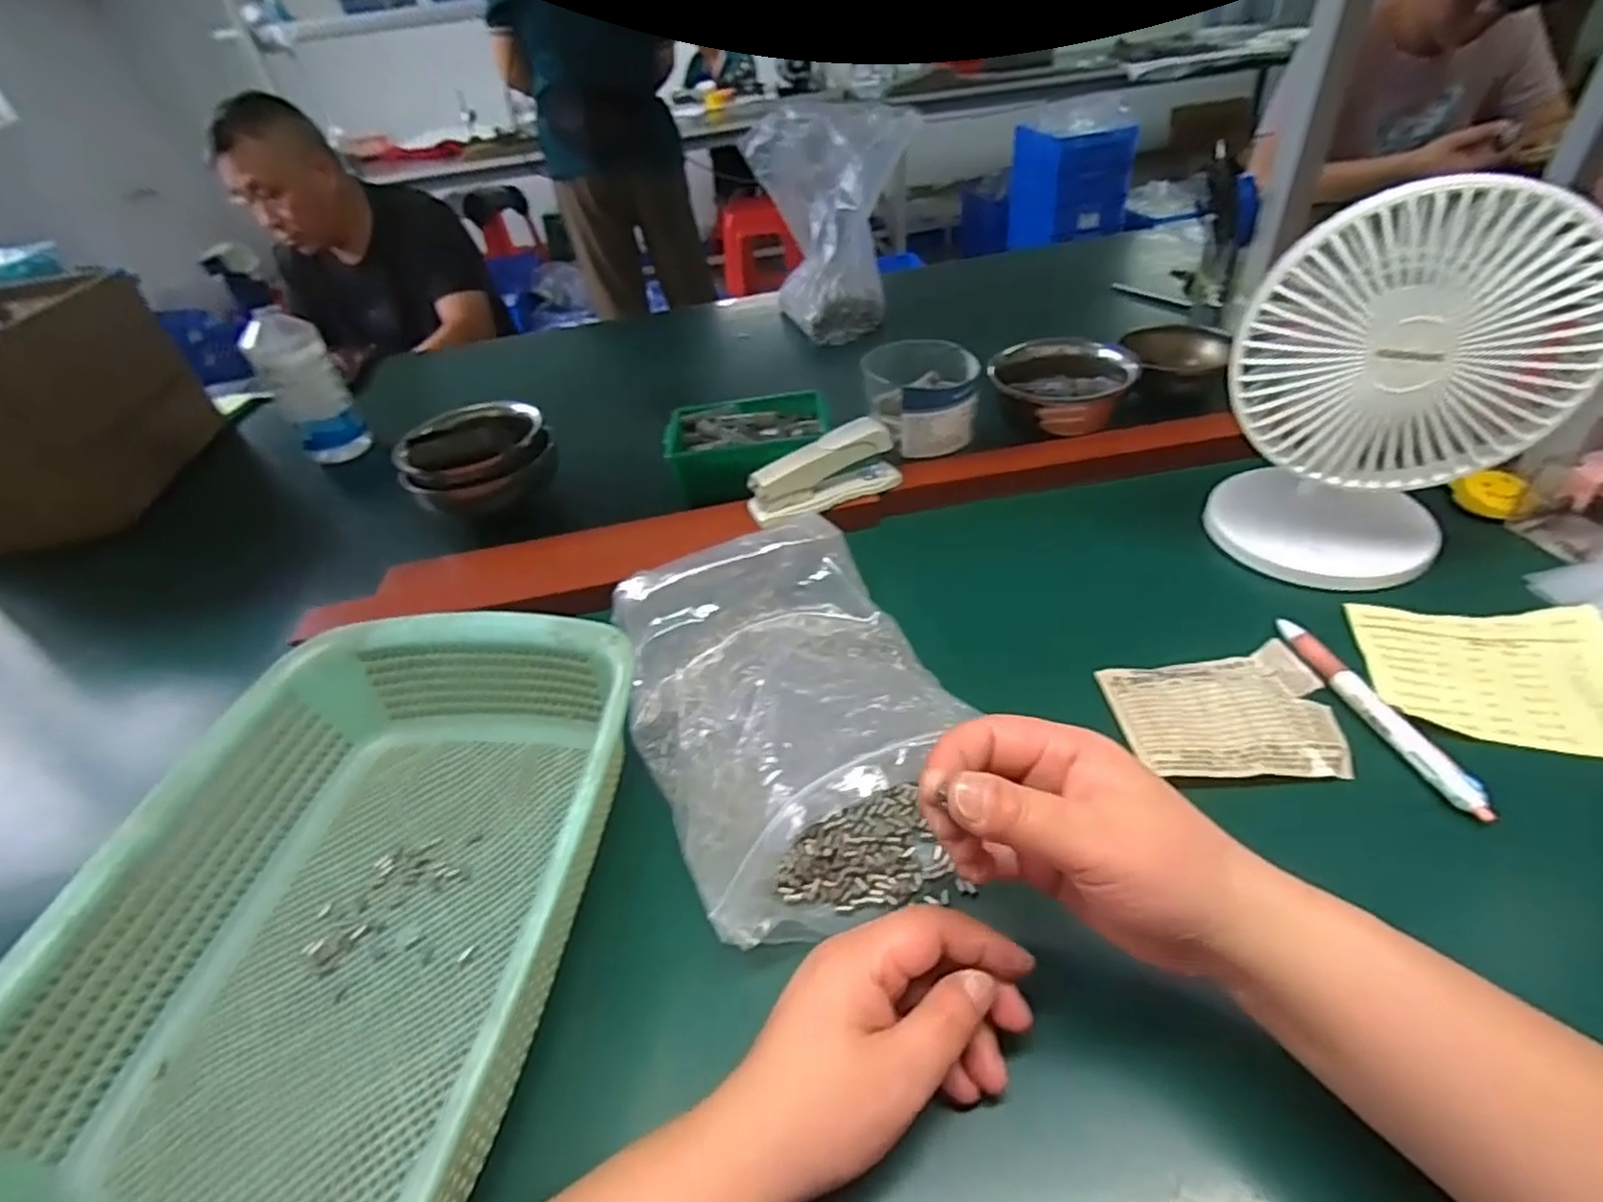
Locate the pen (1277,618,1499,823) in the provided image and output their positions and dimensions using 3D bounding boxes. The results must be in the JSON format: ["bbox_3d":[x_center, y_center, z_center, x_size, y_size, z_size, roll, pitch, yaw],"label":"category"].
[{"bbox_3d":[0.312,0.057,0.390,0.016,0.015,0.141,-10,40,-2],"label":"pen"}]

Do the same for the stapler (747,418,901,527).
[{"bbox_3d":[0.019,-0.103,0.568,0.125,0.053,0.036,-21,42,-16],"label":"stapler"}]

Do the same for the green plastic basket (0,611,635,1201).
[{"bbox_3d":[-0.203,0.140,0.330,0.222,0.084,0.293,0,40,9],"label":"green plastic basket"}]

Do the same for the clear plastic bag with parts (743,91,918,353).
[{"bbox_3d":[0.042,-0.476,0.894,0.161,0.223,0.181,-16,40,-10],"label":"clear plastic bag with parts"}]

